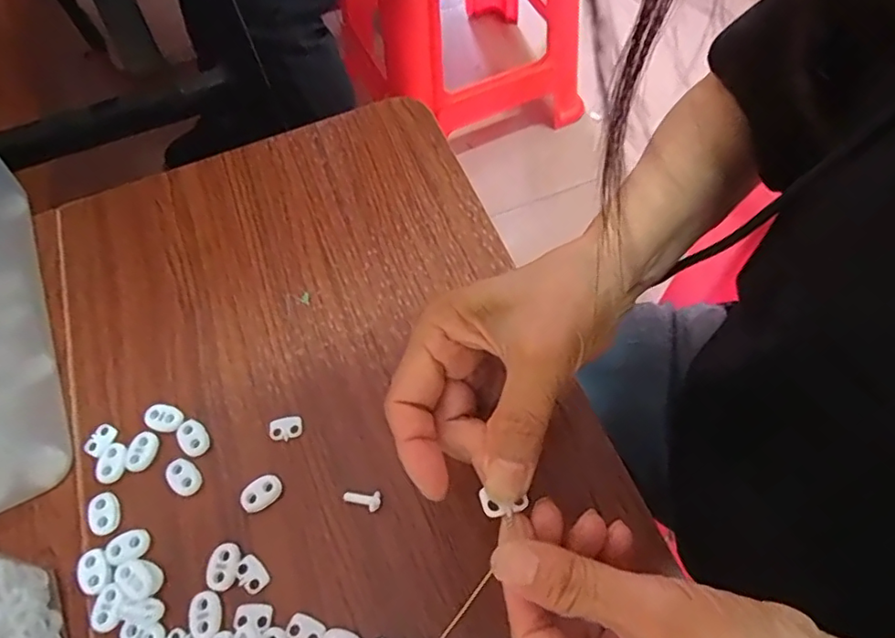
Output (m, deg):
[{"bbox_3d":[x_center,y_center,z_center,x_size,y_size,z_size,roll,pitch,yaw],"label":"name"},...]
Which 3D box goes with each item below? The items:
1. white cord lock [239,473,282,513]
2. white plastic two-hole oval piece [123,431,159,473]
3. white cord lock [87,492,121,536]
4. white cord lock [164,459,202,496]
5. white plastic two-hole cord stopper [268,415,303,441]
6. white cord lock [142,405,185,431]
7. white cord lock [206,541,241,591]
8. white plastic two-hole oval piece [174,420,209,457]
[{"bbox_3d":[-0.103,0.096,0.316,0.023,0.004,0.016,-36,66,-15],"label":"white cord lock"},{"bbox_3d":[-0.177,0.076,0.330,0.016,0.004,0.023,17,65,12],"label":"white plastic two-hole oval piece"},{"bbox_3d":[-0.190,0.107,0.316,0.016,0.004,0.022,-24,64,-9],"label":"white cord lock"},{"bbox_3d":[-0.149,0.089,0.323,0.021,0.005,0.016,39,71,20],"label":"white cord lock"},{"bbox_3d":[-0.095,0.063,0.333,0.020,0.004,0.014,-13,62,-4],"label":"white plastic two-hole cord stopper"},{"bbox_3d":[-0.168,0.059,0.340,0.023,0.005,0.015,4,63,5],"label":"white cord lock"},{"bbox_3d":[-0.118,0.129,0.300,0.015,0.004,0.023,7,63,7],"label":"white cord lock"},{"bbox_3d":[-0.148,0.069,0.333,0.015,0.004,0.022,-35,66,-14],"label":"white plastic two-hole oval piece"}]

